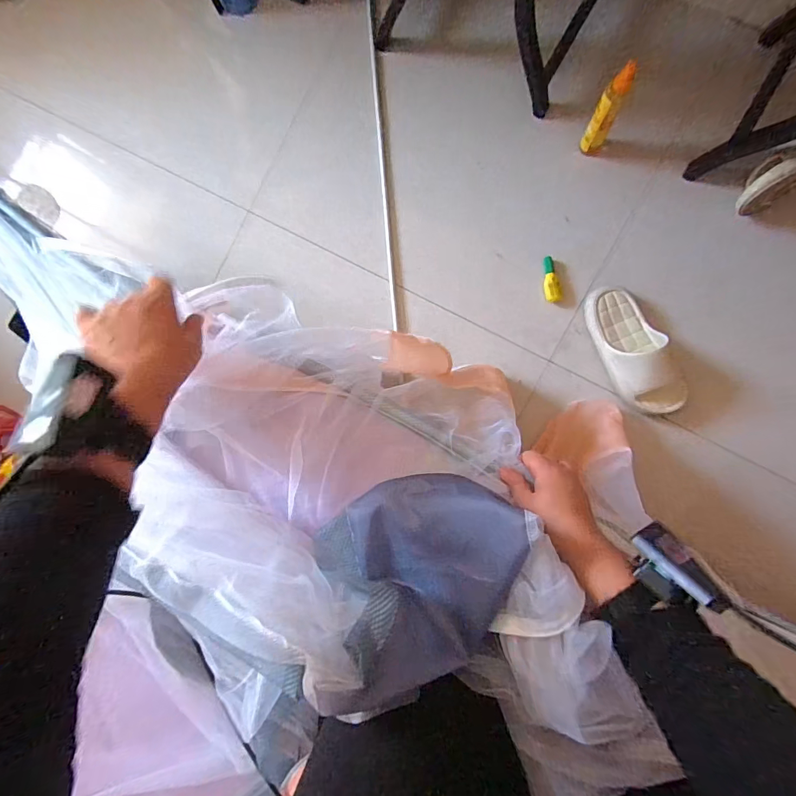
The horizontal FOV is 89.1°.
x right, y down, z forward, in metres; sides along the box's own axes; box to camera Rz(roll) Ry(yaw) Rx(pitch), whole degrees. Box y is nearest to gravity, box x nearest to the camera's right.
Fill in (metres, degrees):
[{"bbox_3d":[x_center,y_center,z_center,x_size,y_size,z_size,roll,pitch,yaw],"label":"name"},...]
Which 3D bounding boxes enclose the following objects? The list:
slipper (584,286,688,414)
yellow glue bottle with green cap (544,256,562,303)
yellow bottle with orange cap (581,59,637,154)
[{"bbox_3d":[0.475,-0.096,0.814,0.116,0.067,0.281,-23,86,8],"label":"slipper"},{"bbox_3d":[0.327,-0.252,0.864,0.033,0.022,0.098,-6,89,8],"label":"yellow glue bottle with green cap"},{"bbox_3d":[0.390,-0.530,0.760,0.043,0.199,0.041,0,89,8],"label":"yellow bottle with orange cap"}]

